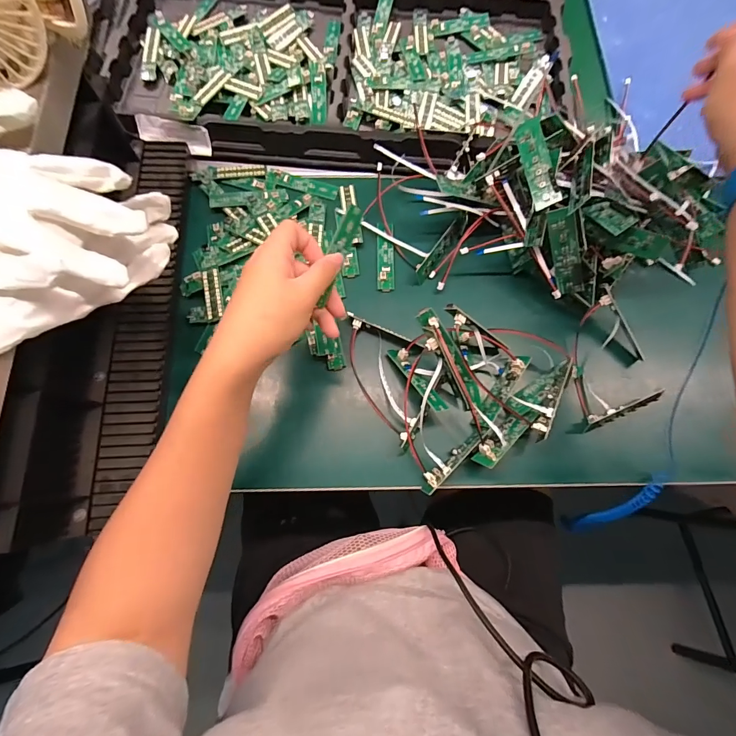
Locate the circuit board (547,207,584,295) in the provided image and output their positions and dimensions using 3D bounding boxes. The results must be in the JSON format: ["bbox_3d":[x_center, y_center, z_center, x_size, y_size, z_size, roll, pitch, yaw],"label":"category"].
[{"bbox_3d":[0.186,-0.108,0.363,0.023,0.082,0.004,-6,35,32],"label":"circuit board"}]

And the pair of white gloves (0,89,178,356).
[{"bbox_3d":[-0.222,-0.072,0.252,0.131,0.089,0.164,9,72,2],"label":"pair of white gloves"}]

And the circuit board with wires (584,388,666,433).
[{"bbox_3d":[0.242,0.040,0.366,0.084,0.024,0.012,-18,73,-7],"label":"circuit board with wires"}]

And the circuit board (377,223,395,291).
[{"bbox_3d":[0.019,-0.122,0.418,0.020,0.007,0.082,1,72,-1],"label":"circuit board"}]

